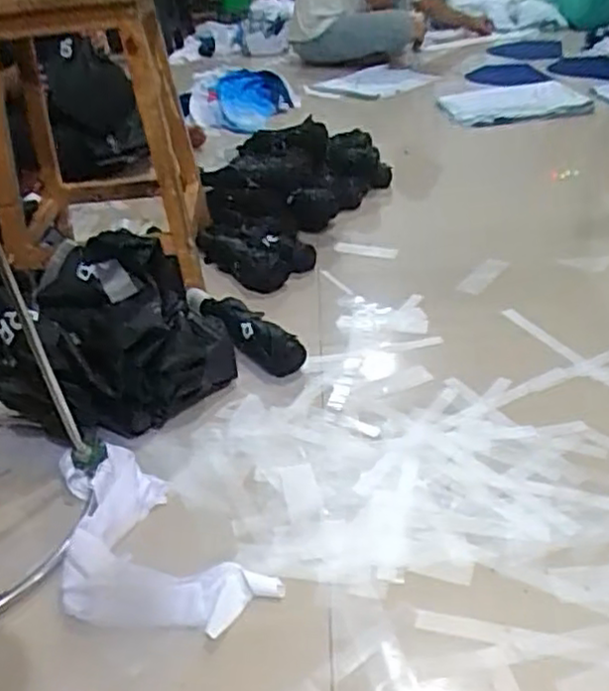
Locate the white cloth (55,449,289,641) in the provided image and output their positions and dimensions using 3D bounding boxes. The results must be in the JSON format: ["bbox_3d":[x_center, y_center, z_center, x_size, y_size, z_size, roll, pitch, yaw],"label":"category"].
[{"bbox_3d":[-0.196,0.219,0.771,0.167,0.021,0.318,-31,41,-34],"label":"white cloth"}]

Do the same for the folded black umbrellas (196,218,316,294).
[{"bbox_3d":[-0.101,-0.181,1.369,0.132,0.070,0.264,-30,41,-33],"label":"folded black umbrellas"}]

